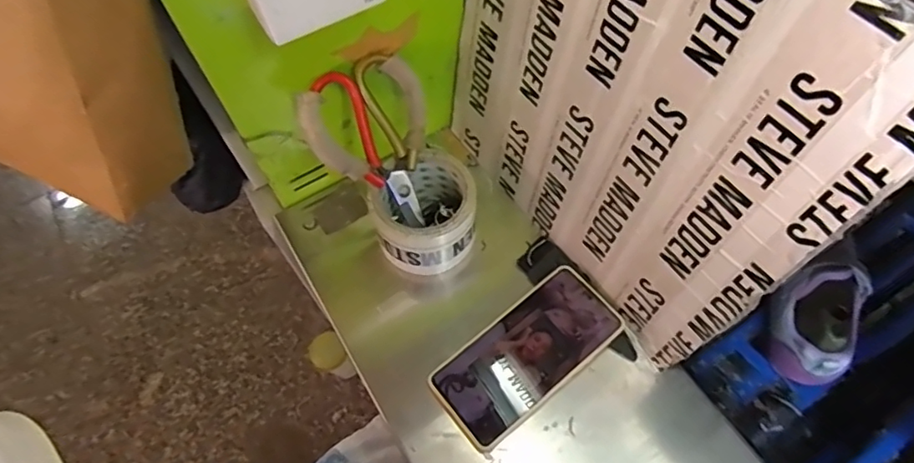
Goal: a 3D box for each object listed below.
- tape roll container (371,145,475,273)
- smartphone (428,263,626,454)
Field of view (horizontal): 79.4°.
[{"bbox_3d":[-0.030,-0.014,0.516,0.090,0.073,0.093,0,63,0],"label":"tape roll container"},{"bbox_3d":[0.062,0.104,0.475,0.167,0.014,0.079,-36,69,-17],"label":"smartphone"}]

